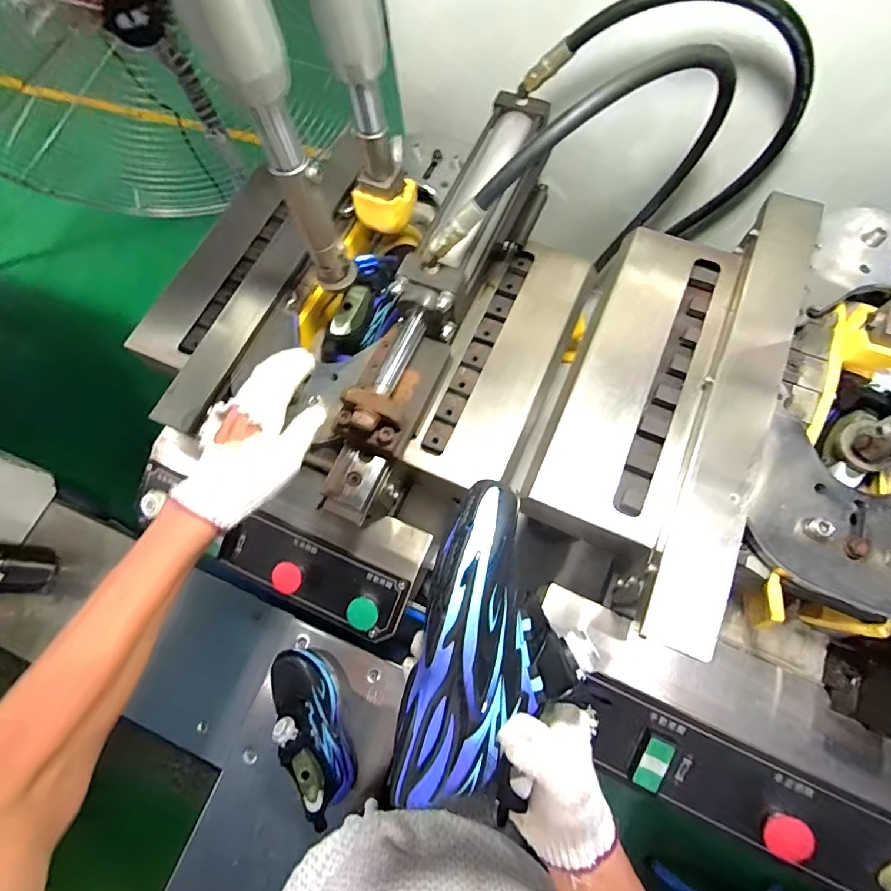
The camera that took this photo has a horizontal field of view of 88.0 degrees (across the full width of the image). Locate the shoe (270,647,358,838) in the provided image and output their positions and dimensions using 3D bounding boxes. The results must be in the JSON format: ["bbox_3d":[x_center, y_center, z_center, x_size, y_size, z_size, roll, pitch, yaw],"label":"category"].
[{"bbox_3d":[-0.199,0.403,0.661,0.077,0.109,0.232,-24,58,-6],"label":"shoe"}]

